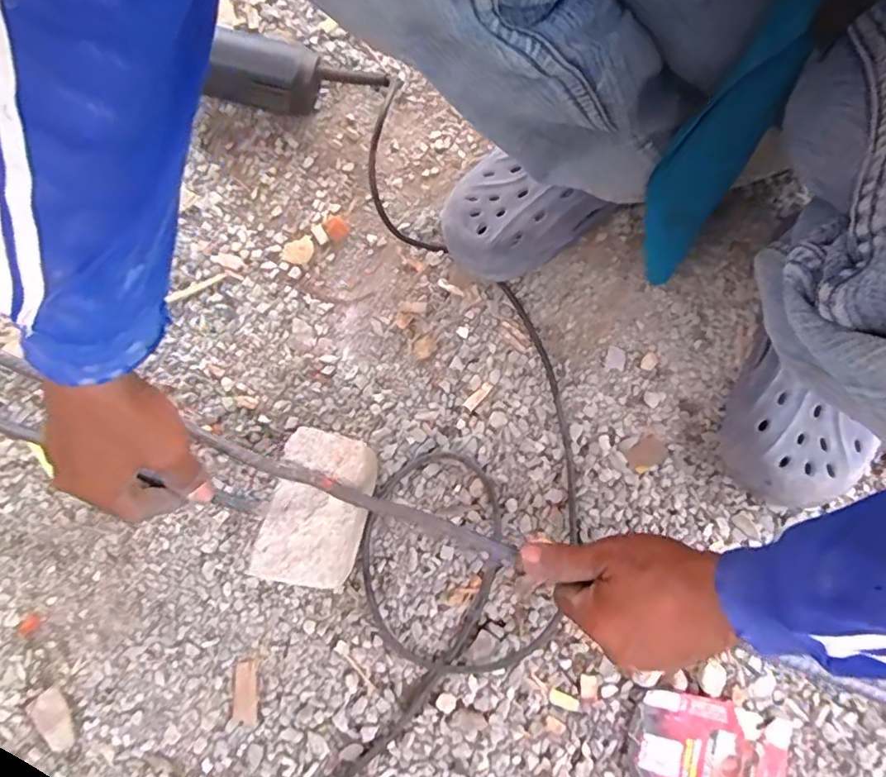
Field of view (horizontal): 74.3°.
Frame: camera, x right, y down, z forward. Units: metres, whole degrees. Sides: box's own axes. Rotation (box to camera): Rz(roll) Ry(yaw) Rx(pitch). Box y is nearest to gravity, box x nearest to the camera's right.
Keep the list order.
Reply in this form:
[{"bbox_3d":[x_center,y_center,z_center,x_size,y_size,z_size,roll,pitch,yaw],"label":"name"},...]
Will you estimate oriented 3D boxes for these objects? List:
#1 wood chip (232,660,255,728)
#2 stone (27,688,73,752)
[{"bbox_3d":[-0.154,0.236,0.454,0.017,0.004,0.045,-4,76,0],"label":"wood chip"},{"bbox_3d":[-0.301,0.255,0.452,0.046,0.009,0.024,42,80,10],"label":"stone"}]

